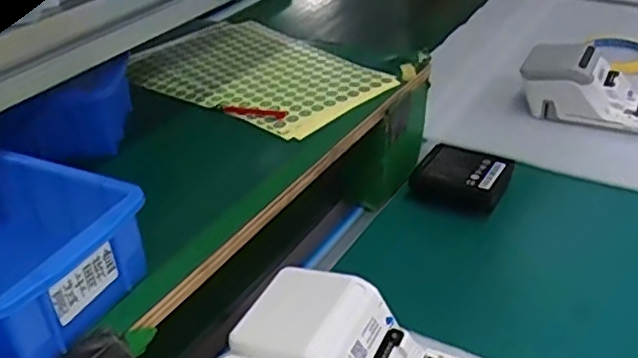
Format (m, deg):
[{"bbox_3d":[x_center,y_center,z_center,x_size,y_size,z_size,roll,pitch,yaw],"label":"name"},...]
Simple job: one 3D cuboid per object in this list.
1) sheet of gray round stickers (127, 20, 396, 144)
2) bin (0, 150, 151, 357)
[{"bbox_3d":[-0.058,-0.098,0.582,0.147,0.008,0.237,-30,42,-35],"label":"sheet of gray round stickers"},{"bbox_3d":[-0.168,0.042,0.345,0.139,0.066,0.093,14,37,23],"label":"bin"}]

